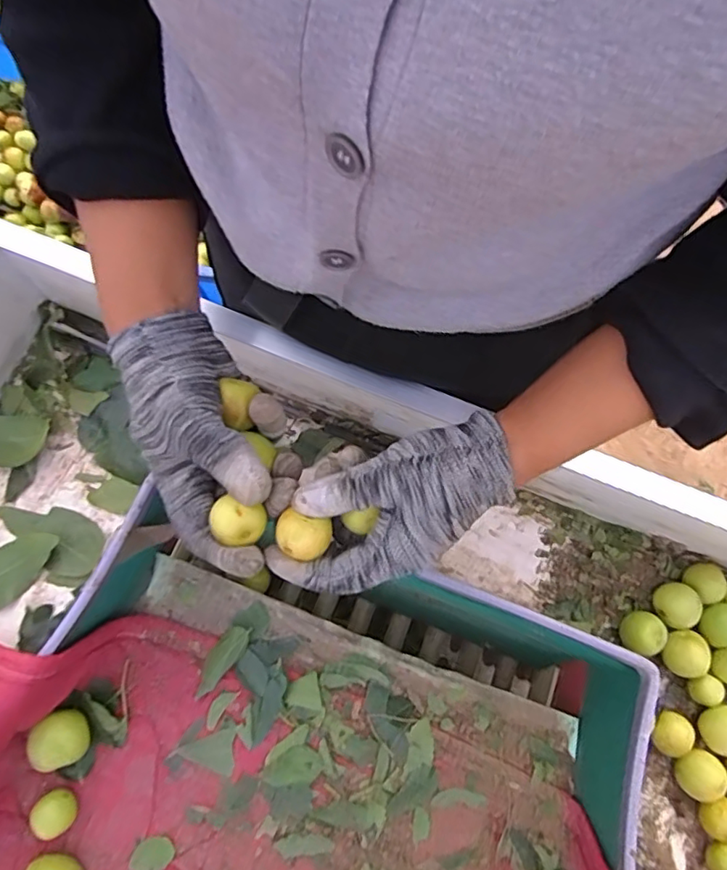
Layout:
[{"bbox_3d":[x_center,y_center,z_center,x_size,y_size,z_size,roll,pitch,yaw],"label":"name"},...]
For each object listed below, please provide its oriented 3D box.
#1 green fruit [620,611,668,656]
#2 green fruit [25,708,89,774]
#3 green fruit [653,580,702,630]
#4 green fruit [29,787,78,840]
[{"bbox_3d":[0.232,0.165,0.480,0.028,0.025,0.033,24,80,3],"label":"green fruit"},{"bbox_3d":[-0.222,0.224,0.424,0.035,0.031,0.038,0,79,-1],"label":"green fruit"},{"bbox_3d":[0.263,0.143,0.486,0.031,0.029,0.036,10,79,1],"label":"green fruit"},{"bbox_3d":[-0.221,0.270,0.413,0.026,0.023,0.028,0,79,-1],"label":"green fruit"}]

